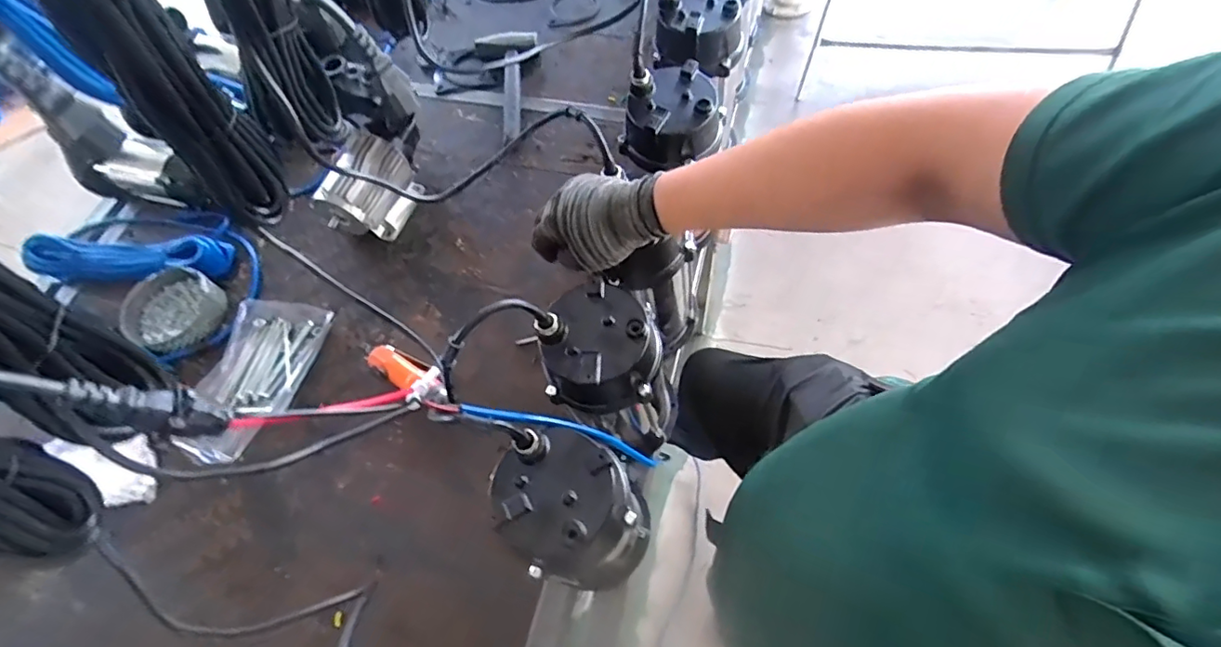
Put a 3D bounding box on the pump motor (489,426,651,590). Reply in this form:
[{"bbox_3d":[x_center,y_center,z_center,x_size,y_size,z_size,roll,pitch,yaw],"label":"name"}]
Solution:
[{"bbox_3d":[-0.034,0.164,0.501,0.116,0.085,0.131,-40,68,-17],"label":"pump motor"}]

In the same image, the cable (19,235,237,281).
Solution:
[{"bbox_3d":[-0.798,-0.111,0.928,0.338,0.053,0.057,2,63,3],"label":"cable"}]

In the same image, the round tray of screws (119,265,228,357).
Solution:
[{"bbox_3d":[-0.688,-0.021,0.879,0.134,0.037,0.133,-1,62,1],"label":"round tray of screws"}]

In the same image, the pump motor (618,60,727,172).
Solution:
[{"bbox_3d":[0.080,-0.257,0.702,0.122,0.076,0.110,11,63,7],"label":"pump motor"}]

